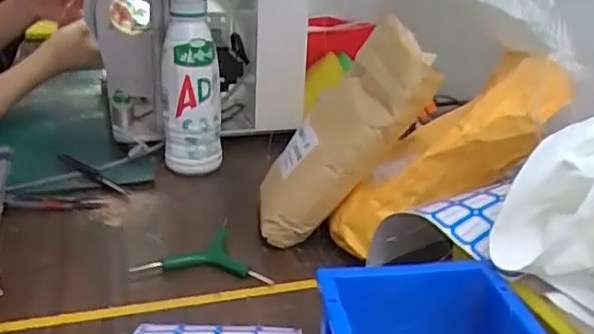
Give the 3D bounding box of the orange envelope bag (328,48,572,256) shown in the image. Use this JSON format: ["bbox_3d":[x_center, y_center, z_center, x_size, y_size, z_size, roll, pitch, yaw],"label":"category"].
[{"bbox_3d":[0.135,0.000,0.553,0.237,0.089,0.045,-37,15,16],"label":"orange envelope bag"}]

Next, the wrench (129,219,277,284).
[{"bbox_3d":[-0.087,0.079,0.570,0.114,0.012,0.099,-2,22,-9],"label":"wrench"}]

